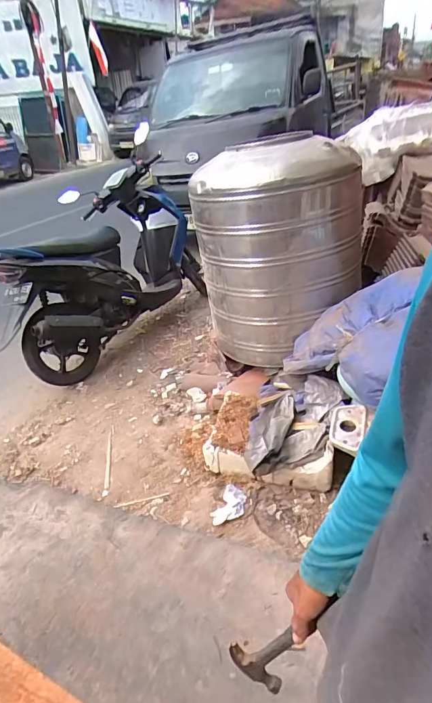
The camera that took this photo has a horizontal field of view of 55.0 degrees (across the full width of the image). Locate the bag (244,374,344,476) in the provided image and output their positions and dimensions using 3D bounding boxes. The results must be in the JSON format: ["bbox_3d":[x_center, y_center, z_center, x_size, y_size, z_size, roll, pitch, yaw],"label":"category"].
[{"bbox_3d":[0.313,0.286,1.733,0.322,0.140,0.559,17,41,23],"label":"bag"}]

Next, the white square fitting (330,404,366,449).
[{"bbox_3d":[0.458,0.265,1.442,0.107,0.045,0.176,4,46,23],"label":"white square fitting"}]

